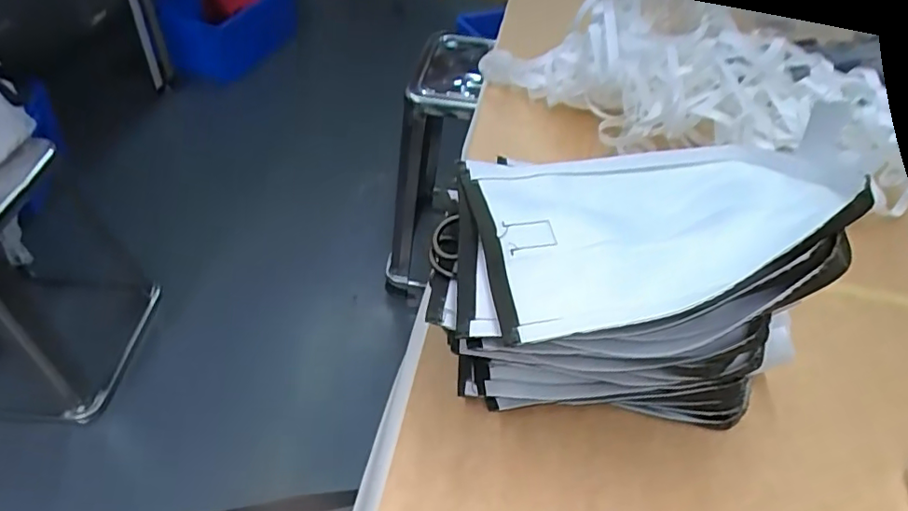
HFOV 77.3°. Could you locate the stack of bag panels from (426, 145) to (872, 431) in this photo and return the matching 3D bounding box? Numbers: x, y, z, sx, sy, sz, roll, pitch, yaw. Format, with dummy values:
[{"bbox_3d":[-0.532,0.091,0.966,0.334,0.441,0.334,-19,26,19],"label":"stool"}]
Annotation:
[{"bbox_3d":[0.096,0.018,0.332,0.215,0.152,0.130,-2,45,-5],"label":"stack of bag panels"}]

